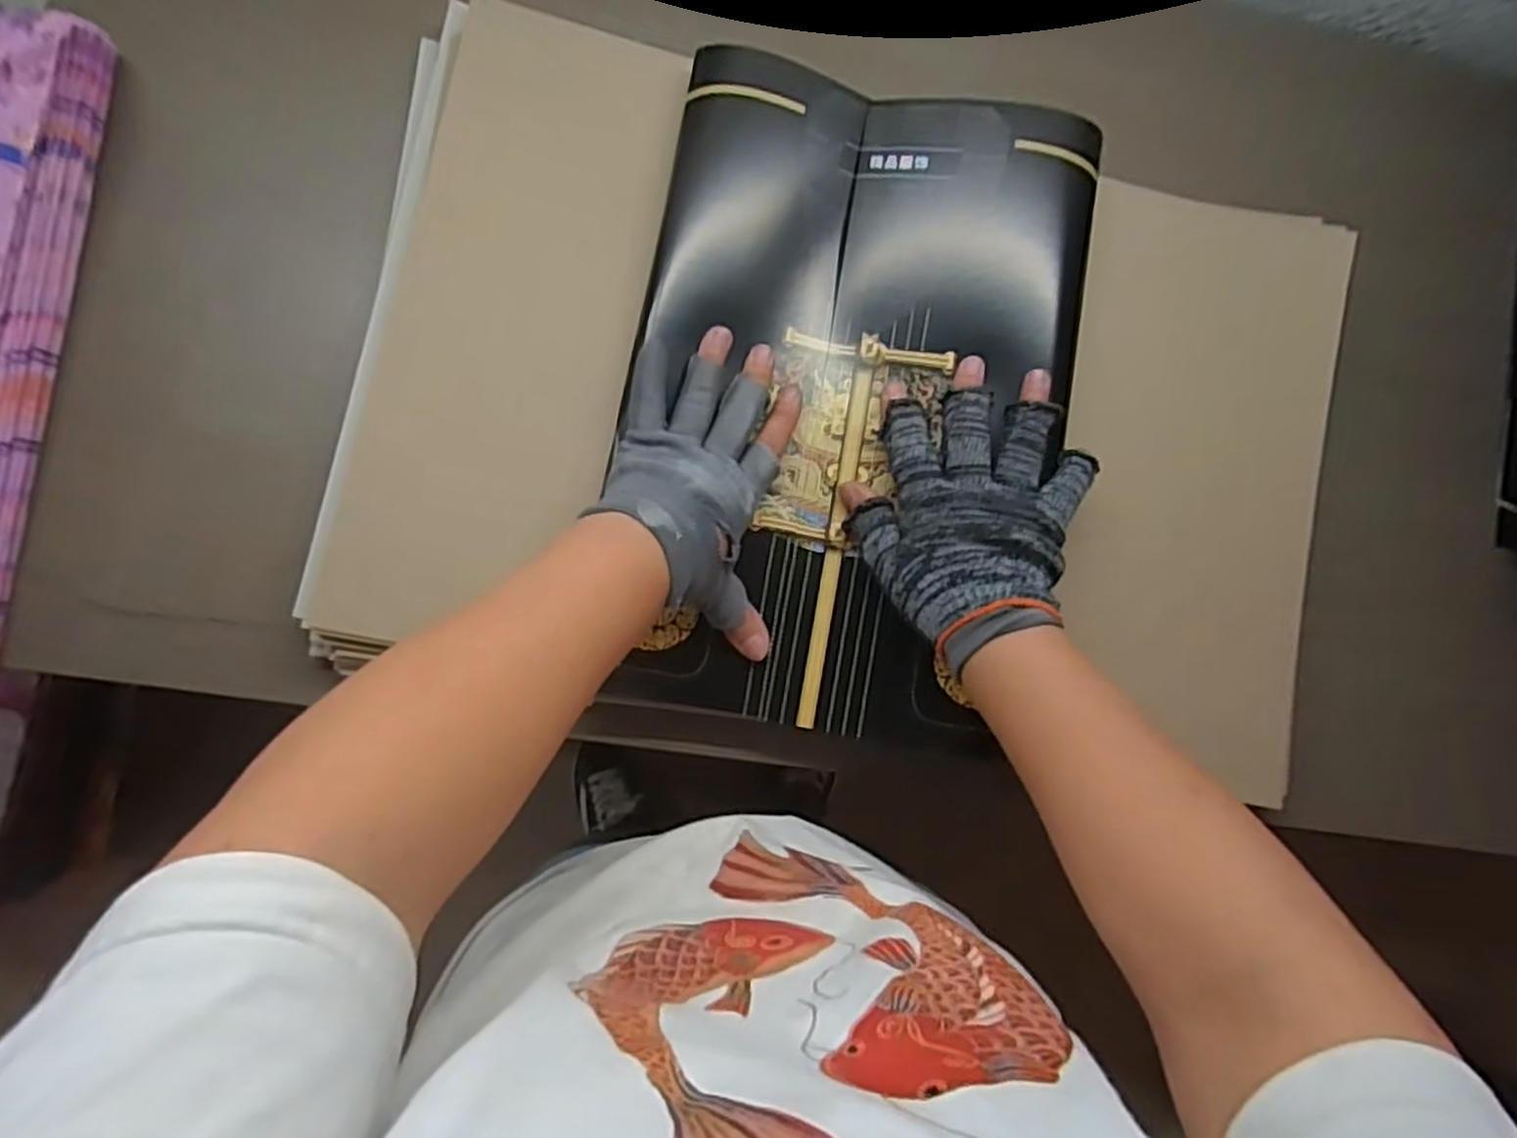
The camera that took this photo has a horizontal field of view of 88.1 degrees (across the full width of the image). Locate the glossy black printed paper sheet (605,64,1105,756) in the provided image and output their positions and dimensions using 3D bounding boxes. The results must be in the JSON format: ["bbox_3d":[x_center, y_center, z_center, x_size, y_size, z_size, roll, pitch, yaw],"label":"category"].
[{"bbox_3d":[0.056,-0.099,0.477,0.255,0.039,0.390,10,89,-8],"label":"glossy black printed paper sheet"}]

